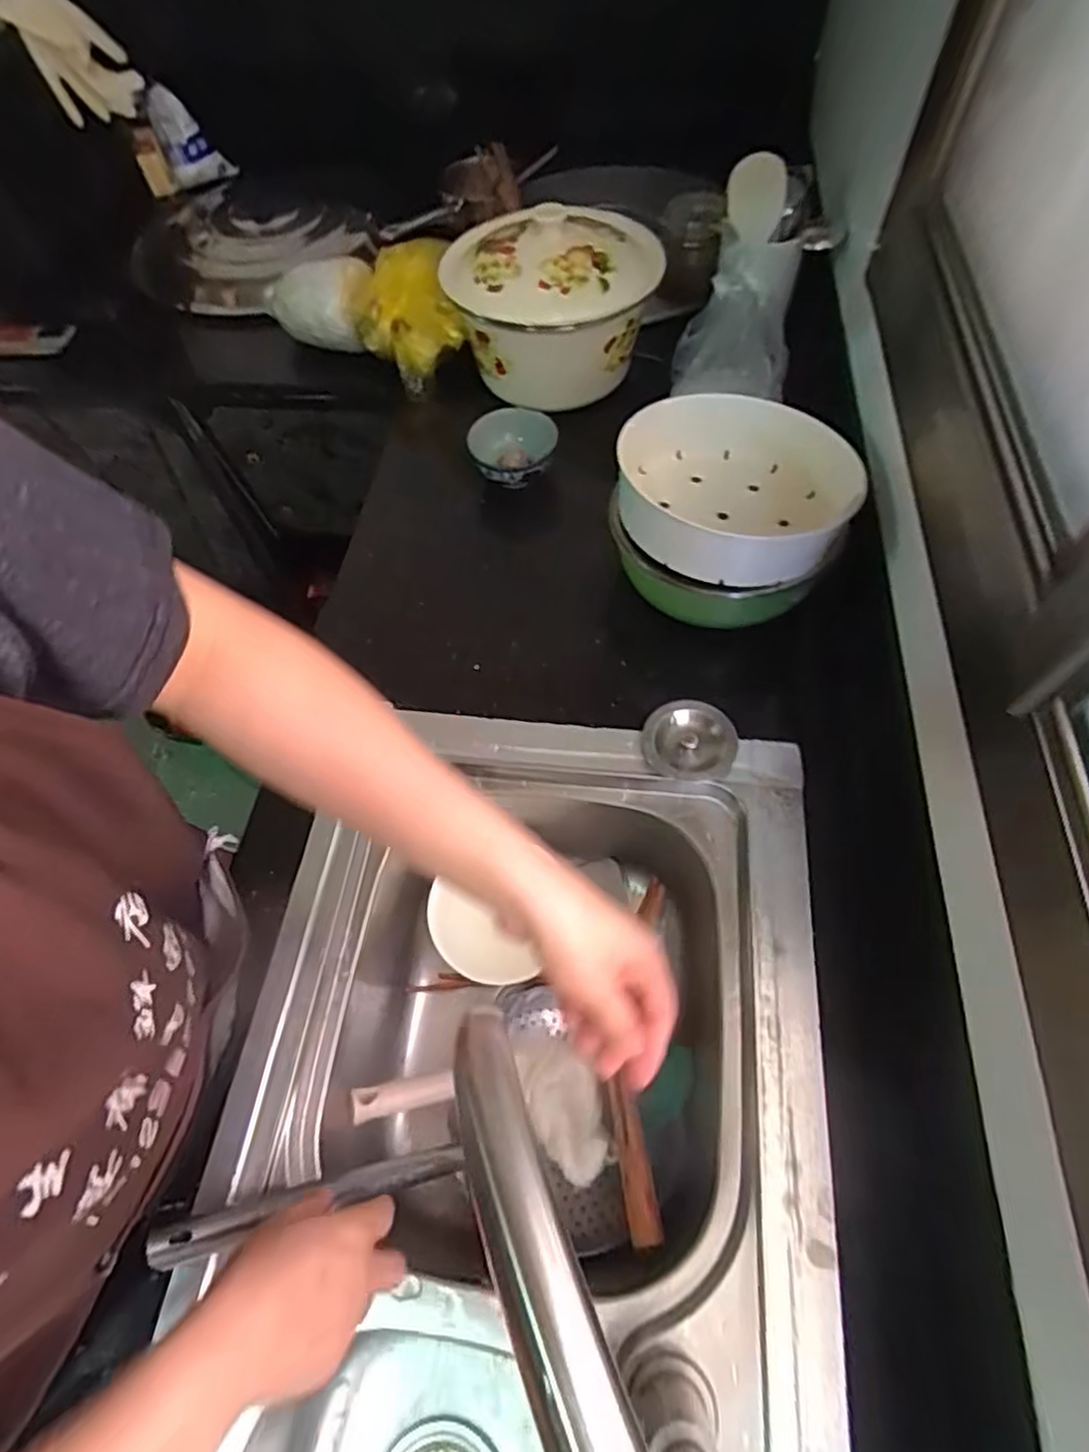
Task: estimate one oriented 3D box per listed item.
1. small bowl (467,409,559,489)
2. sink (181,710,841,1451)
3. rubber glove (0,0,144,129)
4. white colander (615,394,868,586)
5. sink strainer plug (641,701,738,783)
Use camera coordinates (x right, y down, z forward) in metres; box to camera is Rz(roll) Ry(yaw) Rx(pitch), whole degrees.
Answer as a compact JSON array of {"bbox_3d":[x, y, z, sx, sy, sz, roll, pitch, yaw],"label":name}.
[{"bbox_3d":[-0.037,-0.341,0.801,0.096,0.053,0.112,2,60,5],"label":"small bowl"},{"bbox_3d":[-0.017,0.390,0.542,0.424,0.218,0.788,4,60,6],"label":"sink"},{"bbox_3d":[-0.715,-0.955,0.962,0.212,0.134,0.061,-24,61,-10],"label":"rubber glove"},{"bbox_3d":[0.181,-0.230,0.656,0.220,0.087,0.214,-2,59,3],"label":"white colander"},{"bbox_3d":[0.136,0.012,0.631,0.084,0.026,0.074,9,60,9],"label":"sink strainer plug"}]

